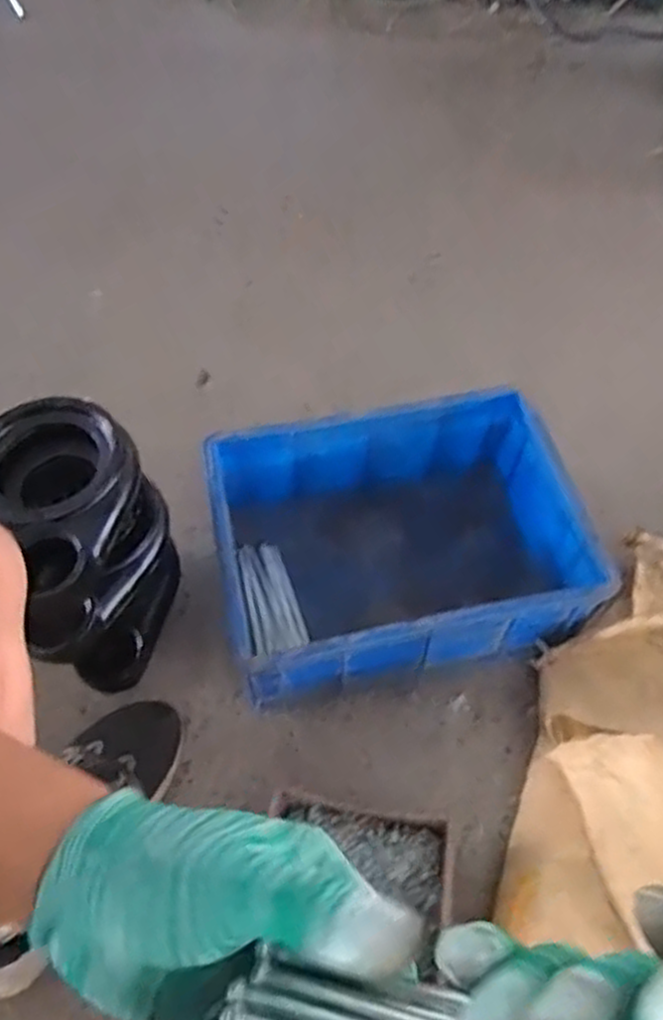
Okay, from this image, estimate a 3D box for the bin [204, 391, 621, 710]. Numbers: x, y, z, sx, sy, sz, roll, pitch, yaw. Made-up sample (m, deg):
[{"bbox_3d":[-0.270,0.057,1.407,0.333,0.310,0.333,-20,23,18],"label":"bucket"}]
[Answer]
[{"bbox_3d":[0.088,0.039,0.894,0.410,0.150,0.288,-10,57,-8],"label":"bin"}]

